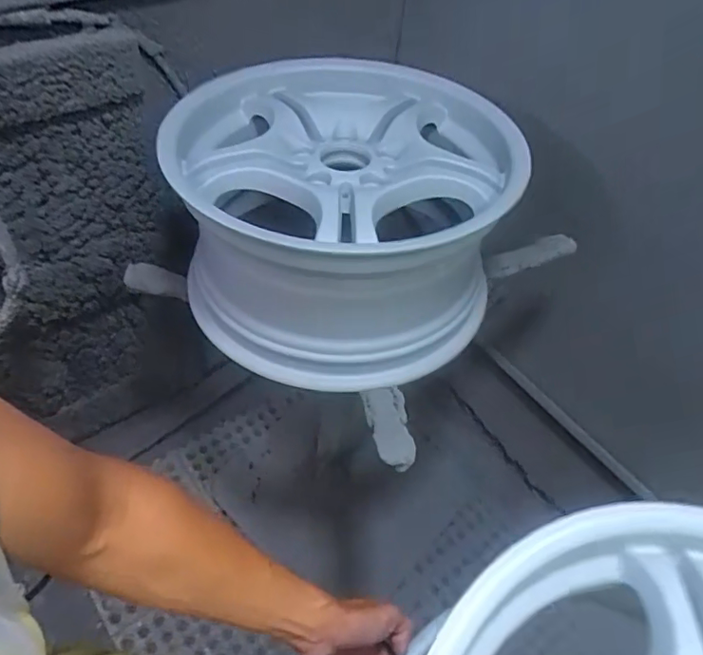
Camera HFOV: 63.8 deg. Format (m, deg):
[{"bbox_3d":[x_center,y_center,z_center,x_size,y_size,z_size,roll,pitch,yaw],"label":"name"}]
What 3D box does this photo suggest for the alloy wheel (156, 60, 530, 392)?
[{"bbox_3d":[-0.015,-0.173,0.813,0.449,0.235,0.470,0,52,-5],"label":"alloy wheel"}]

